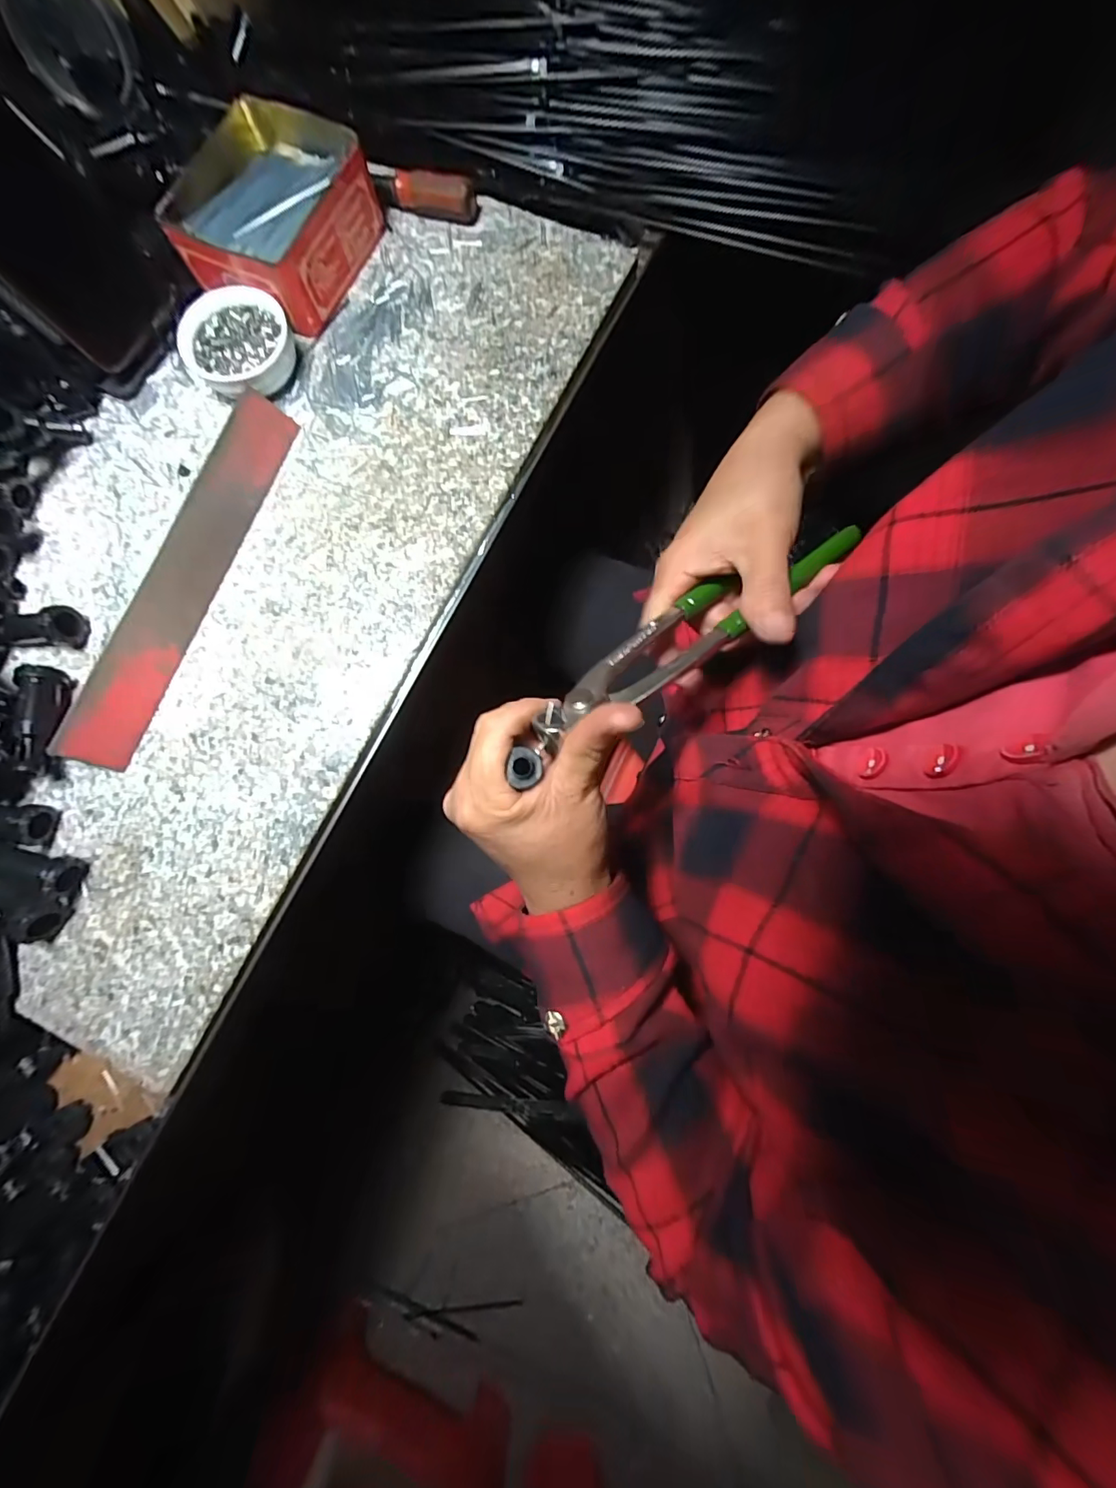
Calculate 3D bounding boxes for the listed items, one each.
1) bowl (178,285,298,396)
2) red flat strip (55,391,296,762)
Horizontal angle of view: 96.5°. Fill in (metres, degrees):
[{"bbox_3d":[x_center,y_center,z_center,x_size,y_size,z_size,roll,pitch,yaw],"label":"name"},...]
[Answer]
[{"bbox_3d":[-0.217,-0.273,0.345,0.069,0.027,0.080,-43,82,-7],"label":"bowl"},{"bbox_3d":[-0.237,-0.109,0.318,0.005,0.033,0.255,13,79,44],"label":"red flat strip"}]

